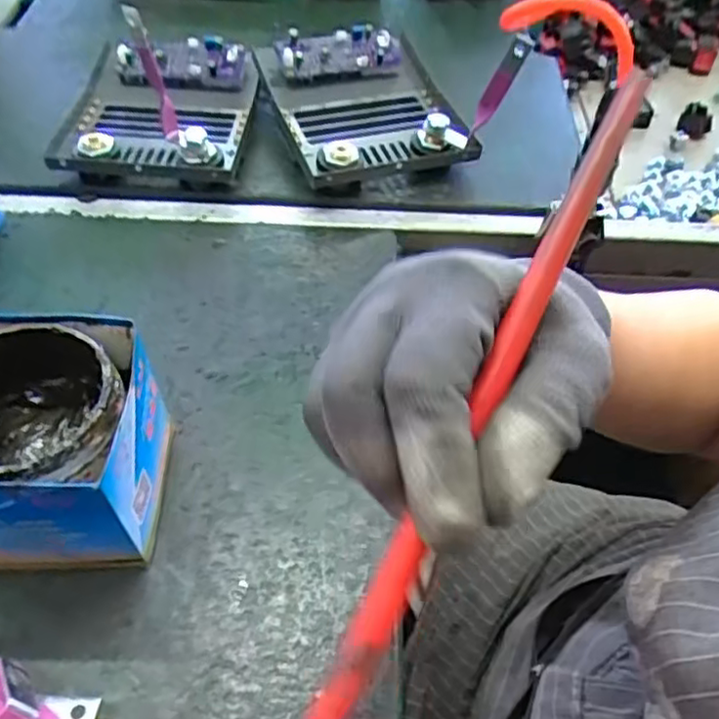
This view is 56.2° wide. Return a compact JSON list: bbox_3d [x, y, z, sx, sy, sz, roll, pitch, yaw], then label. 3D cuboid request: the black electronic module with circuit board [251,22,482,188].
[{"bbox_3d":[0.007,-0.230,0.592,0.158,0.062,0.162,-15,54,-14],"label":"black electronic module with circuit board"}]

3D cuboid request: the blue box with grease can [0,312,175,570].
[{"bbox_3d":[-0.155,0.046,0.345,0.102,0.103,0.099,0,52,-2],"label":"blue box with grease can"}]

